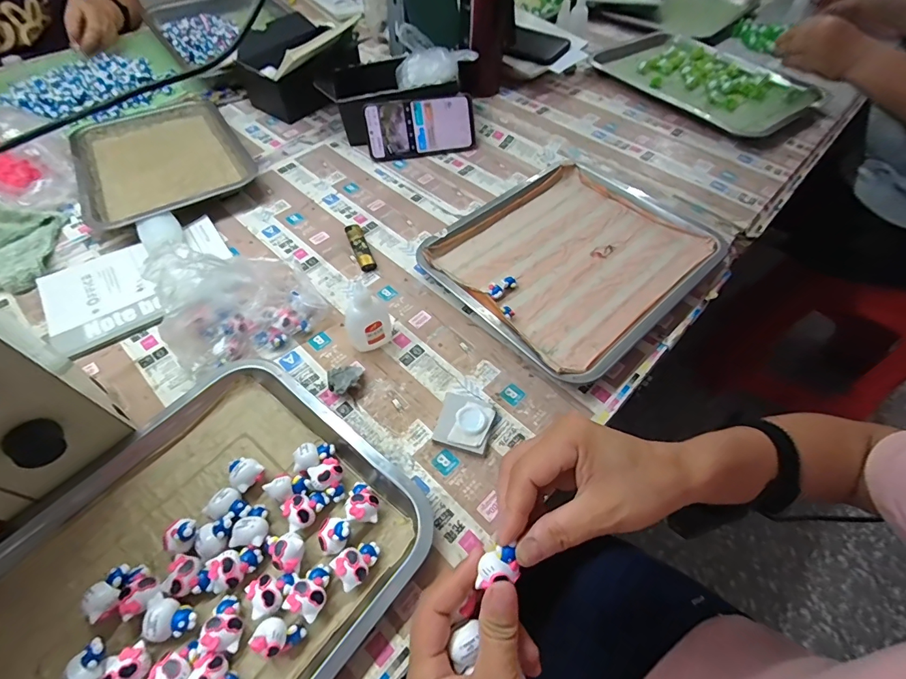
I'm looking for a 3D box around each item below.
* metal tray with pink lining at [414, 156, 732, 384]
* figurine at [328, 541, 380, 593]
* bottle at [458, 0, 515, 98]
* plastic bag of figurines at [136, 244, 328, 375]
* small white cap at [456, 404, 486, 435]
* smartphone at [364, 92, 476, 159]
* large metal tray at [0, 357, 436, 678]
[{"bbox_3d":[0.141,-0.103,0.524,0.296,0.037,0.260,-36,64,-24],"label":"metal tray with pink lining"},{"bbox_3d":[-0.071,0.168,0.318,0.034,0.016,0.025,-34,63,-23],"label":"figurine"},{"bbox_3d":[0.048,-0.485,0.636,0.078,0.224,0.073,7,56,4],"label":"bottle"},{"bbox_3d":[-0.221,-0.046,0.429,0.145,0.092,0.099,-30,61,-21],"label":"plastic bag of figurines"},{"bbox_3d":[0.017,0.076,0.393,0.029,0.010,0.025,39,62,22],"label":"small white cap"},{"bbox_3d":[-0.050,-0.327,0.651,0.165,0.079,0.012,-9,25,-5],"label":"smartphone"},{"bbox_3d":[-0.214,0.185,0.308,0.265,0.024,0.347,35,60,20],"label":"large metal tray"}]

